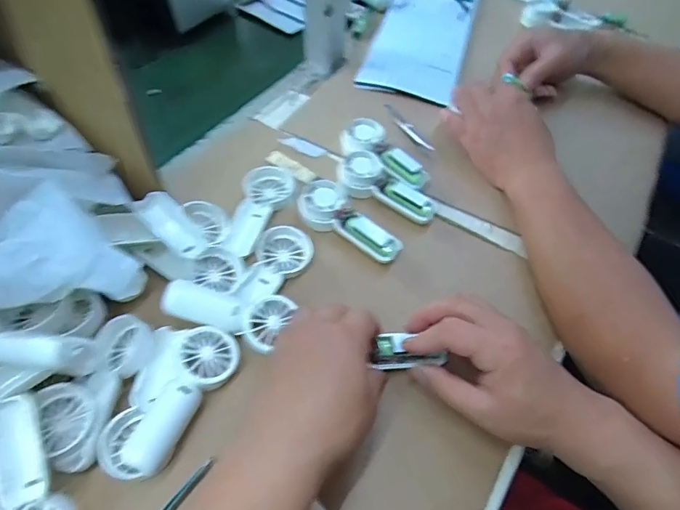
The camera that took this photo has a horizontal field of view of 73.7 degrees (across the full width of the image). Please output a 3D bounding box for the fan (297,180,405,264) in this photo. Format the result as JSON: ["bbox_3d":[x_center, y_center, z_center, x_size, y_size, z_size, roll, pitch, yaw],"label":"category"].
[{"bbox_3d":[0.006,-0.029,0.442,0.048,0.025,0.111,-37,64,-26],"label":"fan"}]

